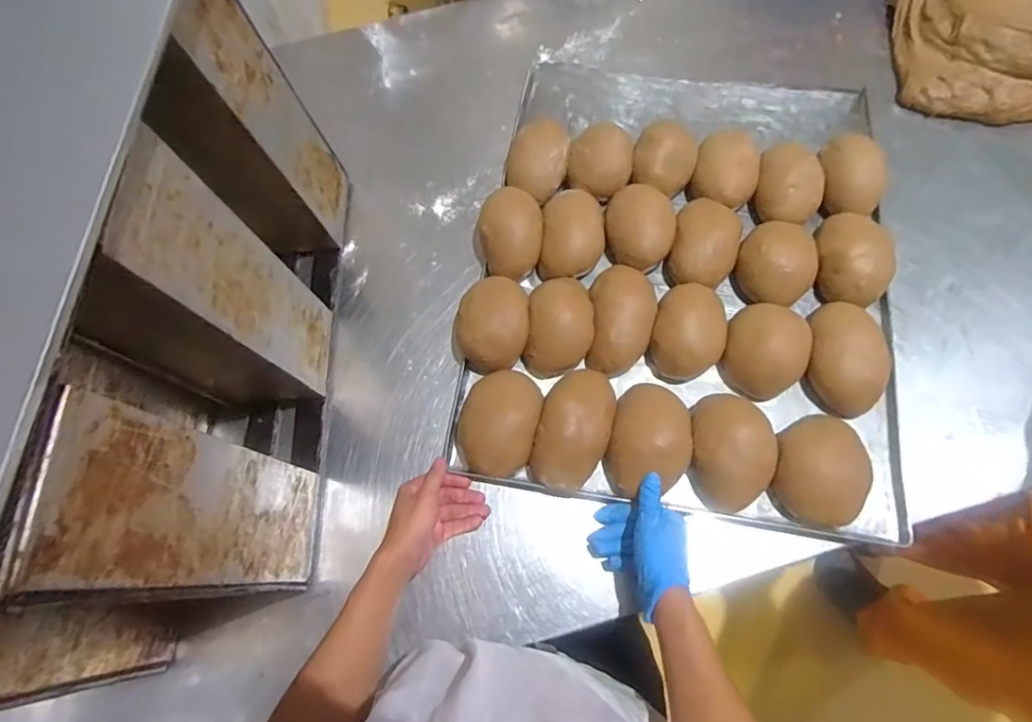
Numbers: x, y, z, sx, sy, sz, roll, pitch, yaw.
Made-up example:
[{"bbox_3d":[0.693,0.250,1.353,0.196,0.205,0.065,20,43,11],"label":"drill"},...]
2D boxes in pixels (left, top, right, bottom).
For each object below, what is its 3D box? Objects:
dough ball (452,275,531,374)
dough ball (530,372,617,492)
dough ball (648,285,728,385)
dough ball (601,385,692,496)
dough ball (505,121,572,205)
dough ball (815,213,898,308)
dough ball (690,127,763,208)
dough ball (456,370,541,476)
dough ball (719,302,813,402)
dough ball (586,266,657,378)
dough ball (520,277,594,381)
[{"bbox_3d":[-0.030,-0.041,0.725,0.102,0.075,0.115,22,71,10],"label":"dough ball"},{"bbox_3d":[0.072,0.081,0.671,0.086,0.052,0.158,15,70,8],"label":"dough ball"},{"bbox_3d":[0.227,-0.036,0.714,0.092,0.048,0.125,16,70,8],"label":"dough ball"},{"bbox_3d":[0.162,0.096,0.660,0.091,0.041,0.134,14,70,7],"label":"dough ball"},{"bbox_3d":[0.033,-0.295,0.812,0.087,0.072,0.097,5,69,4],"label":"dough ball"},{"bbox_3d":[0.455,-0.137,0.738,0.089,0.066,0.137,5,69,4],"label":"dough ball"},{"bbox_3d":[0.307,-0.274,0.798,0.090,0.078,0.099,20,71,9],"label":"dough ball"},{"bbox_3d":[-0.020,0.079,0.671,0.094,0.054,0.128,16,70,8],"label":"dough ball"},{"bbox_3d":[0.321,-0.014,0.695,0.101,0.050,0.120,17,71,9],"label":"dough ball"},{"bbox_3d":[0.141,-0.057,0.721,0.087,0.051,0.149,5,69,4],"label":"dough ball"},{"bbox_3d":[0.058,-0.041,0.708,0.084,0.069,0.109,9,69,5],"label":"dough ball"}]

